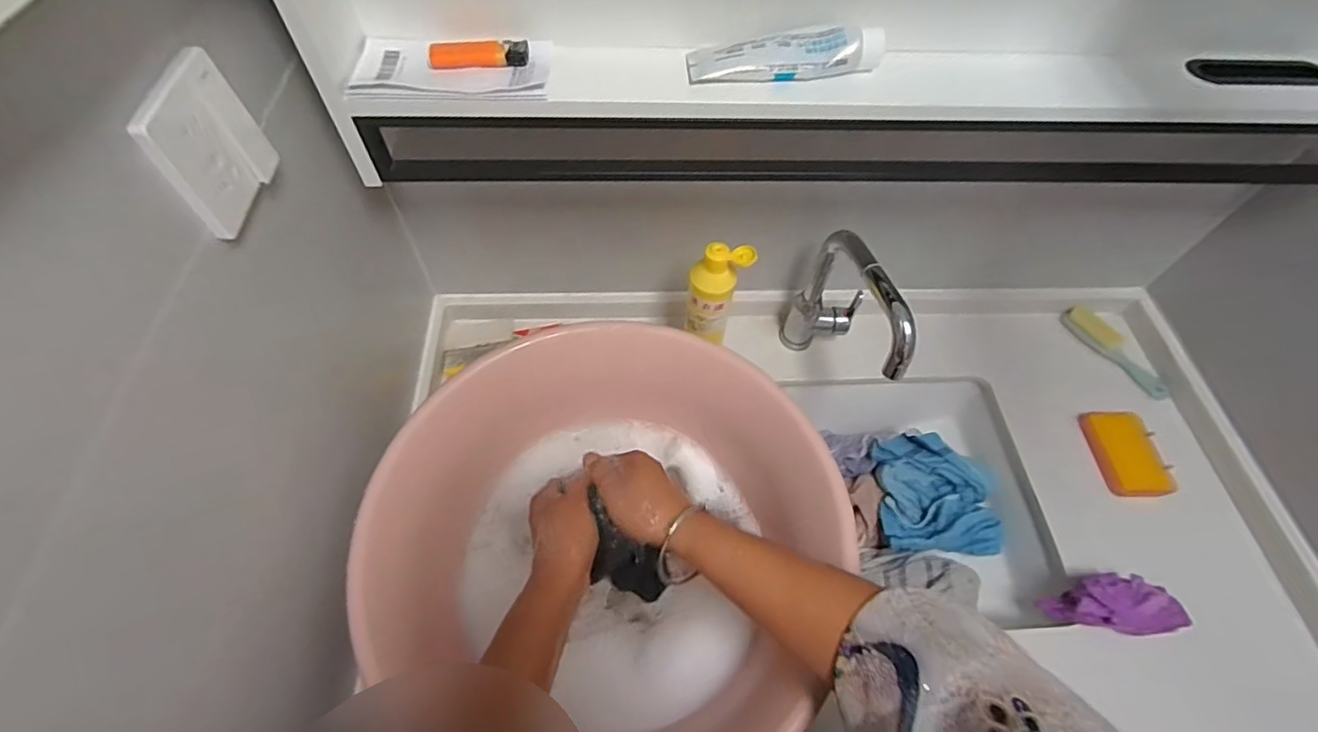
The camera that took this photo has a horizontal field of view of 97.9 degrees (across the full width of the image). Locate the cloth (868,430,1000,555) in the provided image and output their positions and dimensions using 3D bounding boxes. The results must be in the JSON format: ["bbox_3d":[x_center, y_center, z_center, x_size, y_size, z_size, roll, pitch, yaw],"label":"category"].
[{"bbox_3d":[0.370,0.169,0.770,0.138,0.050,0.156,1,58,-2],"label":"cloth"}]

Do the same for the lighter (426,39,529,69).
[{"bbox_3d":[-0.150,-0.260,0.480,0.081,0.015,0.024,-9,59,-8],"label":"lighter"}]

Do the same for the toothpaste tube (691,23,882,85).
[{"bbox_3d":[0.109,-0.271,0.492,0.164,0.030,0.048,-2,58,-3],"label":"toothpaste tube"}]

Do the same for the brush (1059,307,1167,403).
[{"bbox_3d":[0.647,-0.022,0.812,0.043,0.025,0.162,-34,65,-21],"label":"brush"}]

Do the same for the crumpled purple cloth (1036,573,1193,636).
[{"bbox_3d":[0.486,0.257,0.621,0.125,0.053,0.057,-13,51,34],"label":"crumpled purple cloth"}]

